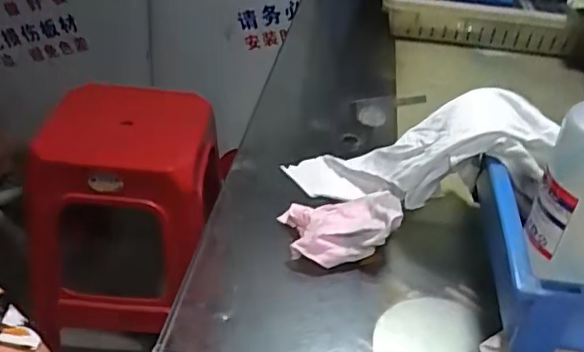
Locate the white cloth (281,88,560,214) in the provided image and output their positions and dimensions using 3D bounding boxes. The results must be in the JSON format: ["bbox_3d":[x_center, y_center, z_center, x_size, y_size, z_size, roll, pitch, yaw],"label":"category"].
[{"bbox_3d":[0.107,-0.016,0.502,0.228,0.067,0.094,-14,18,42],"label":"white cloth"}]

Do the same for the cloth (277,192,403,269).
[{"bbox_3d":[0.040,0.041,0.464,0.090,0.038,0.065,0,35,-8],"label":"cloth"}]

